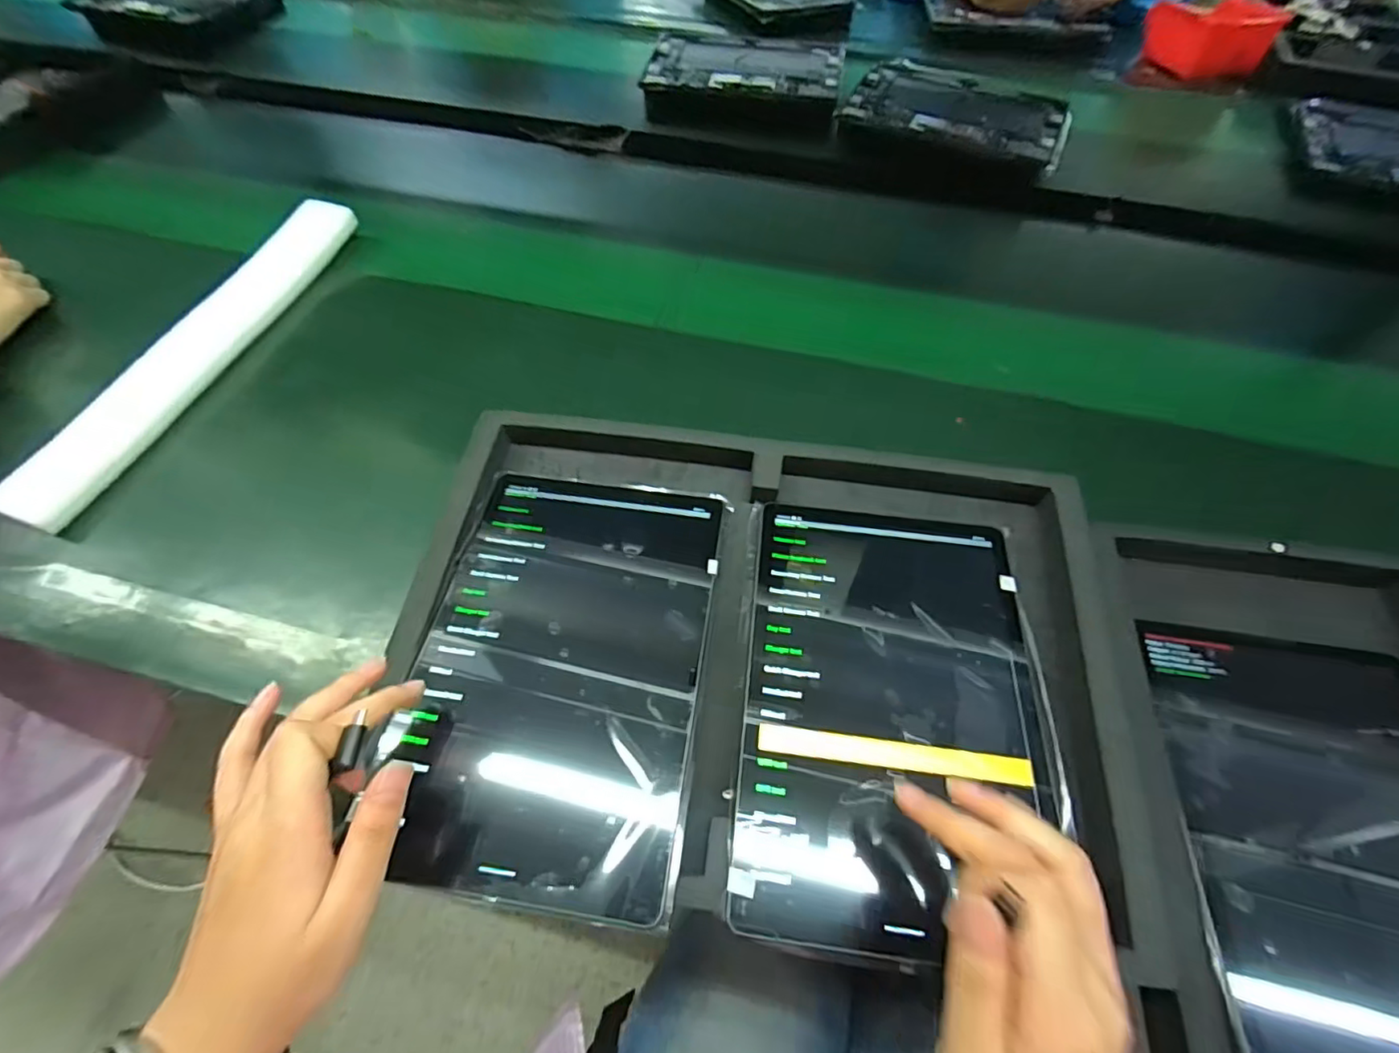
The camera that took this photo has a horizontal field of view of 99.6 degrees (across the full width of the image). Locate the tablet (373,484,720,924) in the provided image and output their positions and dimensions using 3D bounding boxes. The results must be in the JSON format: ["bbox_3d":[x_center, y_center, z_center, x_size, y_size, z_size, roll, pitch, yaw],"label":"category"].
[{"bbox_3d":[-0.081,0.074,0.352,0.165,0.010,0.252,7,59,4],"label":"tablet"}]

